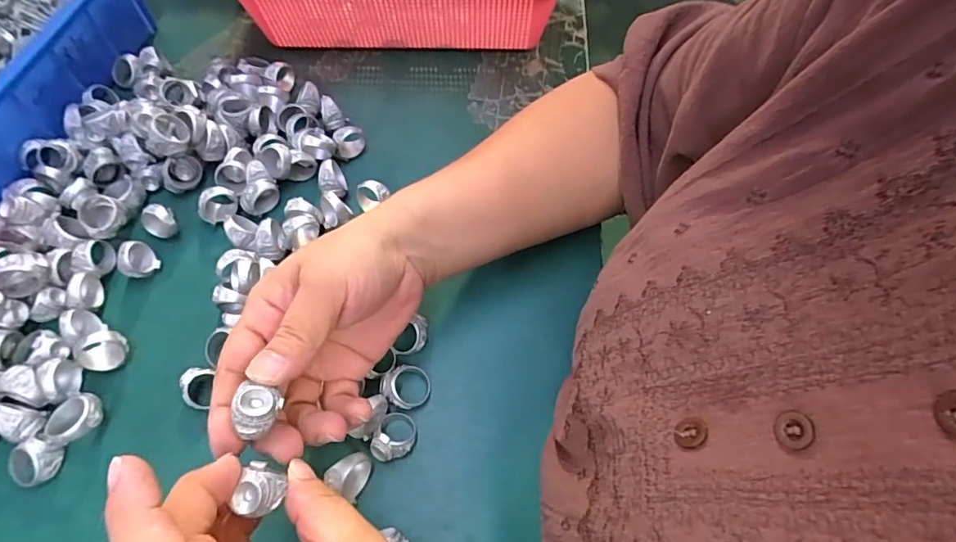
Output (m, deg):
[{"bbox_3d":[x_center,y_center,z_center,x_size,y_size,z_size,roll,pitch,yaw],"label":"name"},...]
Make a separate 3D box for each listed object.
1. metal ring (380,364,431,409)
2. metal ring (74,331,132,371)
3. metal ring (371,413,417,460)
[{"bbox_3d":[-0.043,0.069,0.312,0.029,0.009,0.026,14,59,-27],"label":"metal ring"},{"bbox_3d":[-0.229,0.049,0.314,0.027,0.024,0.019,-3,61,-3],"label":"metal ring"},{"bbox_3d":[-0.047,0.094,0.295,0.021,0.019,0.028,12,61,5],"label":"metal ring"}]

